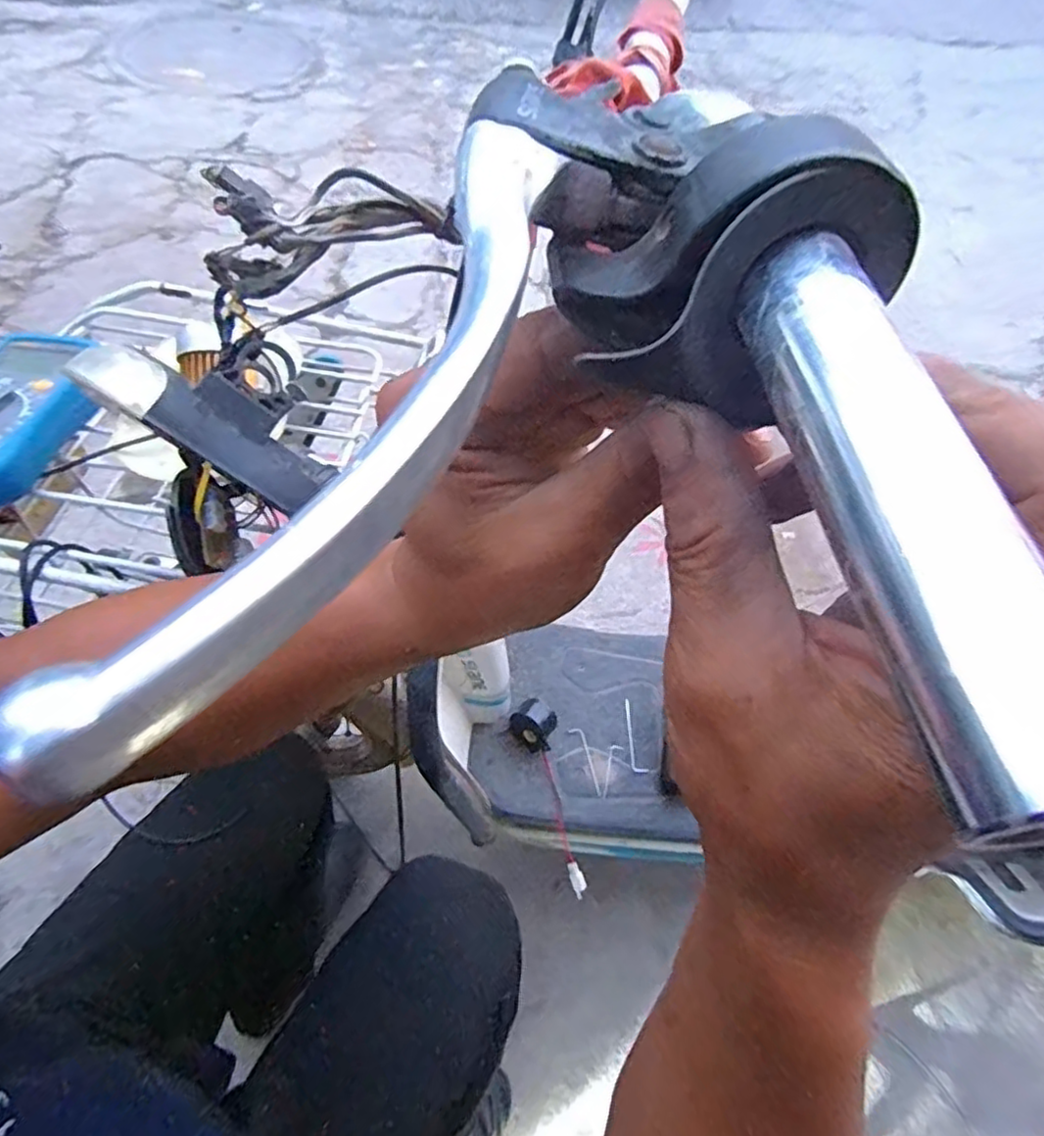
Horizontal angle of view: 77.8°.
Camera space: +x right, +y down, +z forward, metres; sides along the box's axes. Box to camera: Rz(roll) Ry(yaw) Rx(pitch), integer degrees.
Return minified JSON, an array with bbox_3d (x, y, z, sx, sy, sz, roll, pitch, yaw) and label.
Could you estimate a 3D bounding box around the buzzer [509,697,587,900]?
[{"bbox_3d":[0.043,0.270,0.765,0.054,0.035,0.232,-16,87,-13],"label":"buzzer"}]

